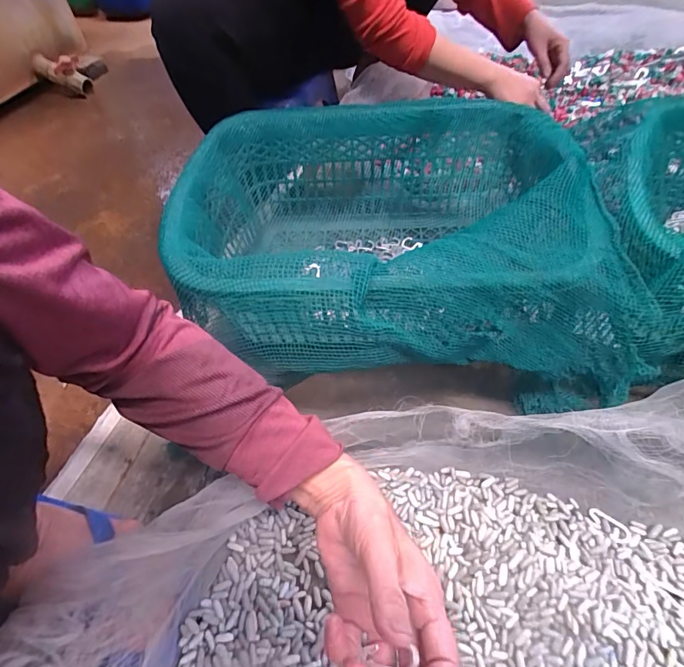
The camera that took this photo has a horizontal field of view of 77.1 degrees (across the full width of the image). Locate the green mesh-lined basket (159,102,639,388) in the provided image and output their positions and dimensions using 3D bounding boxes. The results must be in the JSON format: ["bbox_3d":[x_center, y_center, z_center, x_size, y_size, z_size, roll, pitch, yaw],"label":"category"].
[{"bbox_3d":[0.050,-0.116,0.542,0.465,0.174,0.386,0,52,6],"label":"green mesh-lined basket"}]

